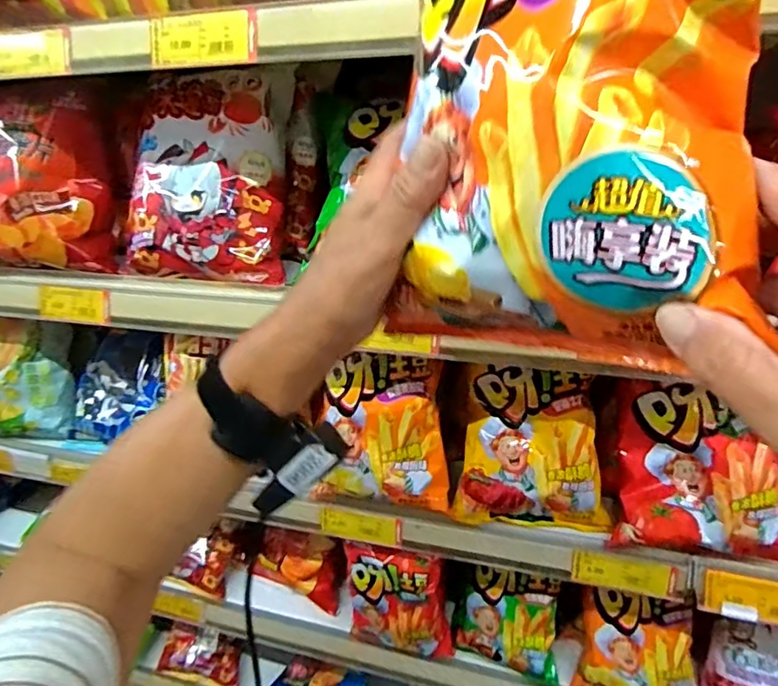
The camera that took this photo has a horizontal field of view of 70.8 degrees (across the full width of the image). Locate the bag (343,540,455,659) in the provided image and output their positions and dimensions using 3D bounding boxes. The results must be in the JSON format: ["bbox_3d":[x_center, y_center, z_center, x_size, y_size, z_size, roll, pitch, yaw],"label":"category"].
[{"bbox_3d":[0.010,0.322,0.683,0.129,0.166,0.045,2,26,9],"label":"bag"}]

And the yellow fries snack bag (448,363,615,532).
[{"bbox_3d":[0.153,0.113,0.580,0.157,0.156,0.069,2,26,9],"label":"yellow fries snack bag"}]

